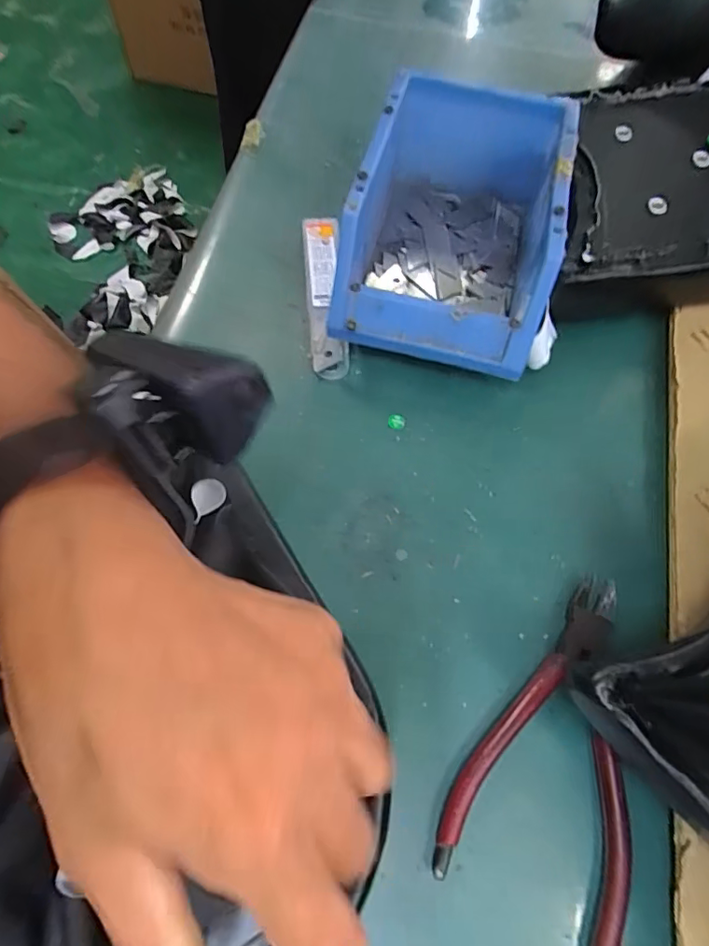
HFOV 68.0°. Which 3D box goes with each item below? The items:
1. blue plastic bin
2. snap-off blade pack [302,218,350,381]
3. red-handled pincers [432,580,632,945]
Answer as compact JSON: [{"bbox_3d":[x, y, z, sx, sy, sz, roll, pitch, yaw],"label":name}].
[{"bbox_3d":[0.062,-0.149,0.326,0.113,0.079,0.168,14,66,7],"label":"blue plastic bin"},{"bbox_3d":[-0.019,-0.117,0.344,0.024,0.018,0.122,-4,66,-1],"label":"snap-off blade pack"},{"bbox_3d":[0.102,0.123,0.240,0.079,0.009,0.147,28,69,13],"label":"red-handled pincers"}]

